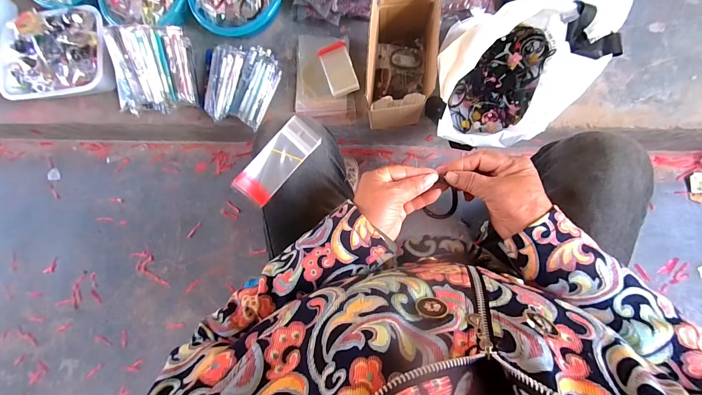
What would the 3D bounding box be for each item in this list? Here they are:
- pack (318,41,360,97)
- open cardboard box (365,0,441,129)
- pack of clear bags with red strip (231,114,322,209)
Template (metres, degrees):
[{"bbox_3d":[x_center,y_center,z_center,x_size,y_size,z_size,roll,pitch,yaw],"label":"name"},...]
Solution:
[{"bbox_3d":[-0.028,-0.294,0.693,0.065,0.011,0.119,-18,83,6],"label":"pack"},{"bbox_3d":[0.096,-0.258,0.577,0.112,0.144,0.209,3,86,8],"label":"open cardboard box"},{"bbox_3d":[-0.099,-0.049,0.407,0.051,0.014,0.124,42,86,-8],"label":"pack of clear bags with red strip"}]

